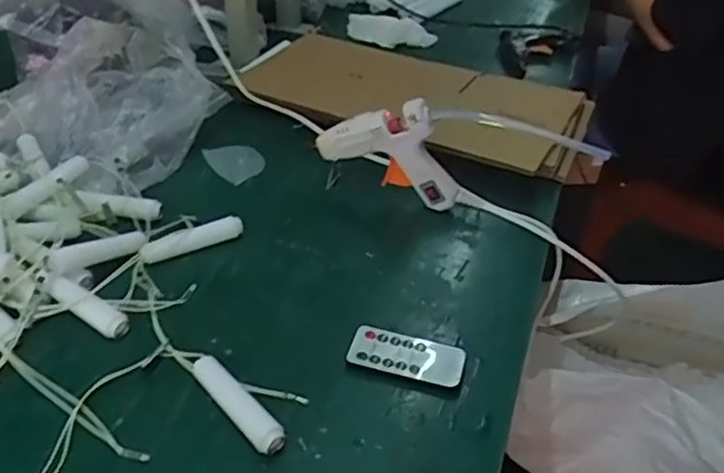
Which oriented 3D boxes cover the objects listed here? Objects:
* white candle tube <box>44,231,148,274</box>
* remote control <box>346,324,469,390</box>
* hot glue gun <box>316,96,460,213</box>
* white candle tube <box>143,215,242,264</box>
[{"bbox_3d":[-0.220,0.013,0.532,0.019,0.016,0.086,27,29,30],"label":"white candle tube"},{"bbox_3d":[0.033,0.088,0.474,0.084,0.005,0.043,12,40,15],"label":"remote control"},{"bbox_3d":[0.021,-0.080,0.605,0.134,0.109,0.030,14,40,17],"label":"hot glue gun"},{"bbox_3d":[-0.149,0.003,0.566,0.089,0.020,0.013,-17,42,-21],"label":"white candle tube"}]

